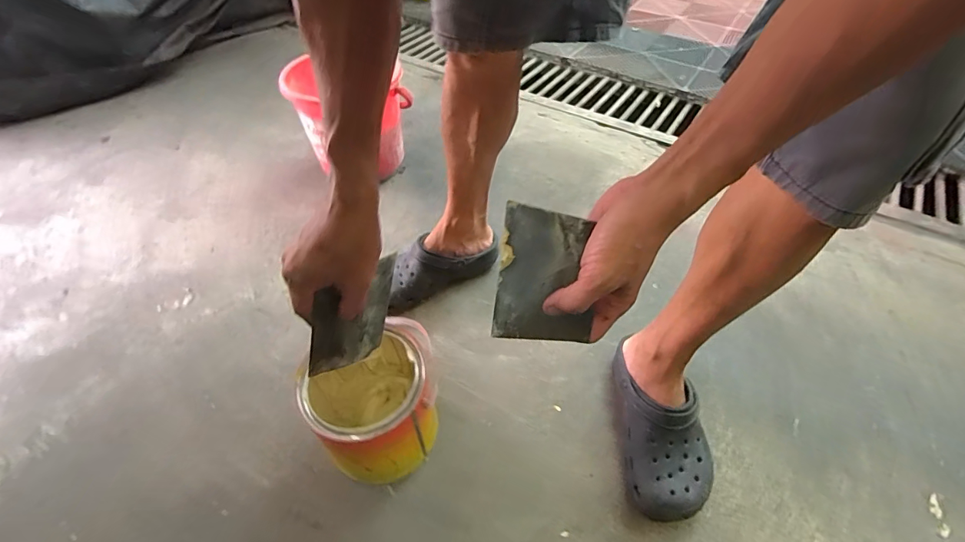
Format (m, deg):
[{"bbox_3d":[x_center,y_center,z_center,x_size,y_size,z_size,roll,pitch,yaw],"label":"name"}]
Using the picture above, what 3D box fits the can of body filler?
[{"bbox_3d":[-0.144,0.181,0.595,0.147,0.158,0.162,-28,56,-22],"label":"can of body filler"}]

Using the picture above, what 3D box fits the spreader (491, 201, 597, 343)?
[{"bbox_3d":[0.054,0.006,0.380,0.081,0.115,0.004,9,13,11],"label":"spreader"}]

